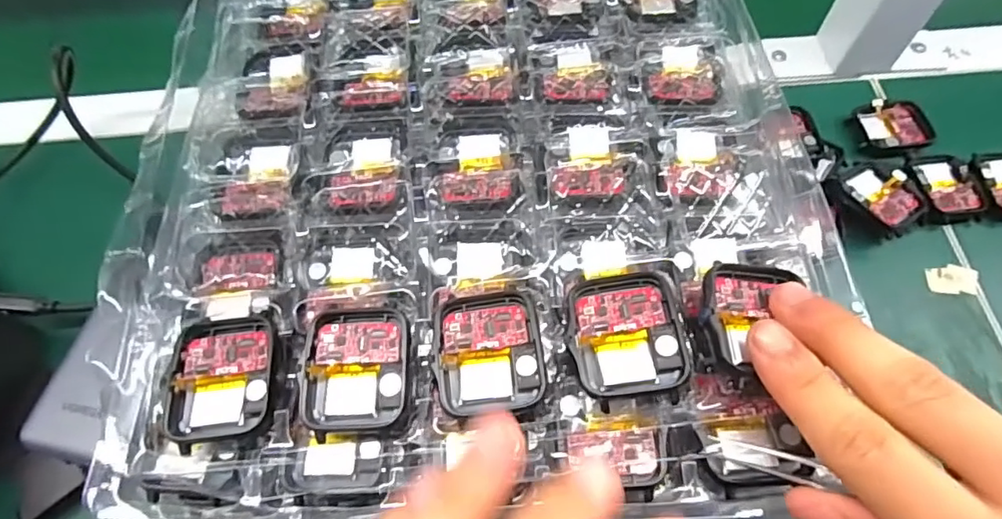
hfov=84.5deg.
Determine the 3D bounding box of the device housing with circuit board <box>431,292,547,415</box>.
[{"bbox_3d":[-0.004,0.032,0.195,0.037,0.007,0.042,-4,62,1],"label":"device housing with circuit board"}]

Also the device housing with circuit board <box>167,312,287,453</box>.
[{"bbox_3d":[-0.098,0.041,0.198,0.038,0.009,0.046,-6,62,0],"label":"device housing with circuit board"}]

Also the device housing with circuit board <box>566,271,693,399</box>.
[{"bbox_3d":[0.043,0.027,0.196,0.038,0.014,0.042,-6,62,0],"label":"device housing with circuit board"}]

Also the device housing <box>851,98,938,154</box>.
[{"bbox_3d":[0.250,-0.085,0.353,0.043,0.009,0.037,-11,62,-3],"label":"device housing"}]

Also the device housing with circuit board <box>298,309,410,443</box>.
[{"bbox_3d":[-0.051,0.039,0.197,0.037,0.008,0.042,-4,62,1],"label":"device housing with circuit board"}]

